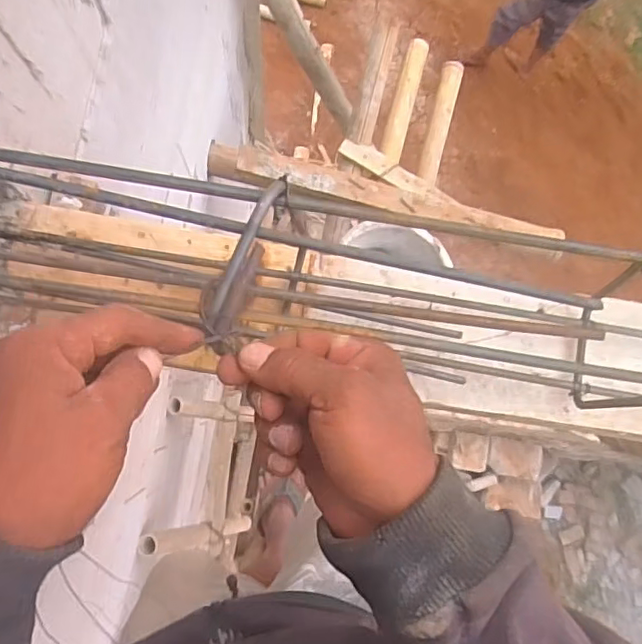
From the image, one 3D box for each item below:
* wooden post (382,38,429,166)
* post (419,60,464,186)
[{"bbox_3d":[0.191,-0.507,1.357,0.049,0.052,0.312,16,82,-2],"label":"wooden post"},{"bbox_3d":[0.278,-0.465,1.365,0.047,0.042,0.315,14,82,-2],"label":"post"}]

